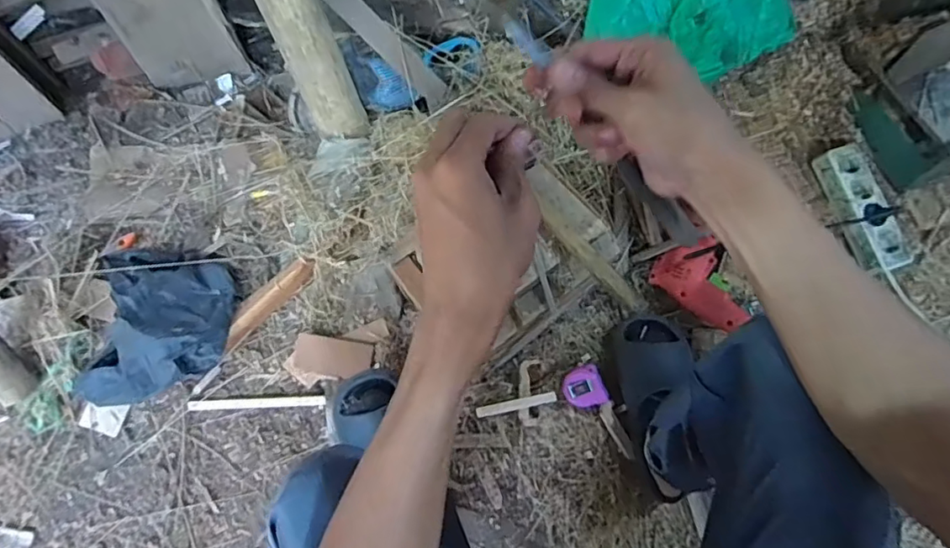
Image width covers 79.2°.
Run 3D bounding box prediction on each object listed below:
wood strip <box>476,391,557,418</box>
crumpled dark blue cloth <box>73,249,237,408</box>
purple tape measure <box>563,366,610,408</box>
[{"bbox_3d":[0.061,0.192,0.843,0.120,0.010,0.015,-16,69,15],"label":"wood strip"},{"bbox_3d":[-0.469,0.075,0.852,0.213,0.066,0.229,2,70,1],"label":"crumpled dark blue cloth"},{"bbox_3d":[0.158,0.165,0.832,0.060,0.024,0.058,-24,81,21],"label":"purple tape measure"}]

